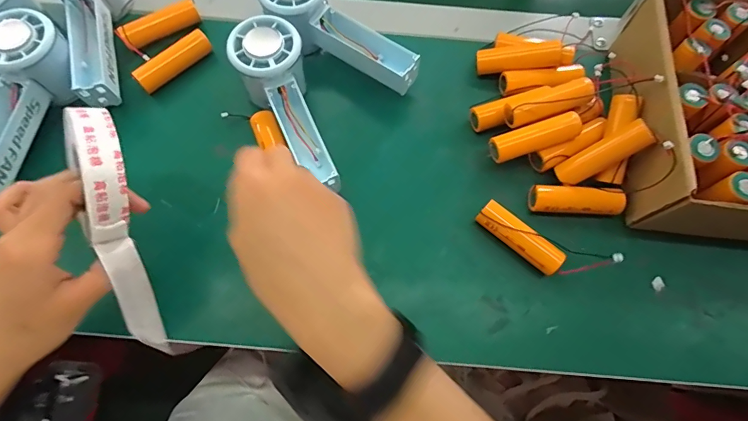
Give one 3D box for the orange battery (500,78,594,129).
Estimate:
[{"bbox_3d":[0.145,-0.090,0.352,0.078,0.022,0.023,-19,71,-10],"label":"orange battery"}]

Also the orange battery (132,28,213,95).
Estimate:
[{"bbox_3d":[-0.182,-0.136,0.381,0.072,0.022,0.017,-41,76,-16],"label":"orange battery"}]

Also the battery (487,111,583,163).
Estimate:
[{"bbox_3d":[0.131,-0.060,0.343,0.075,0.019,0.020,-17,70,-9],"label":"battery"}]

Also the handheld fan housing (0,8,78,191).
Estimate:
[{"bbox_3d":[-0.289,-0.084,0.333,0.060,0.034,0.148,13,82,2],"label":"handheld fan housing"}]

